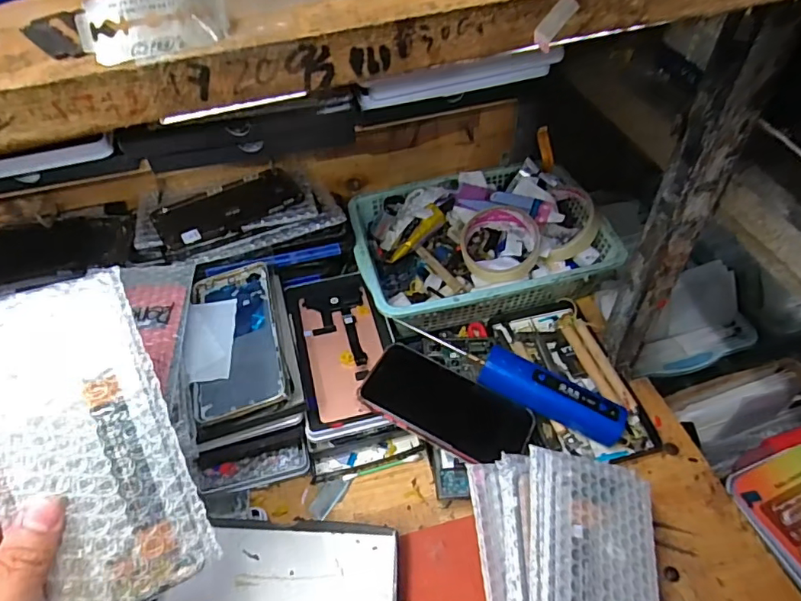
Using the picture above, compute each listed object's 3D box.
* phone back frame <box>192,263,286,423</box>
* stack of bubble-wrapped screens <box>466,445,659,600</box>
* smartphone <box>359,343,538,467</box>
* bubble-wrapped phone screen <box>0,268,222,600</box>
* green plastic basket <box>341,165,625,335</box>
[{"bbox_3d":[-0.151,0.028,0.481,0.074,0.007,0.170,-13,50,-8],"label":"phone back frame"},{"bbox_3d":[0.114,0.194,0.341,0.114,0.045,0.176,3,63,-16],"label":"stack of bubble-wrapped screens"},{"bbox_3d":[0.042,0.095,0.475,0.149,0.006,0.077,26,52,11],"label":"smartphone"},{"bbox_3d":[-0.166,0.077,0.278,0.085,0.006,0.173,-20,88,-31],"label":"bubble-wrapped phone screen"},{"bbox_3d":[0.084,-0.069,0.589,0.261,0.061,0.186,-12,50,-7],"label":"green plastic basket"}]

